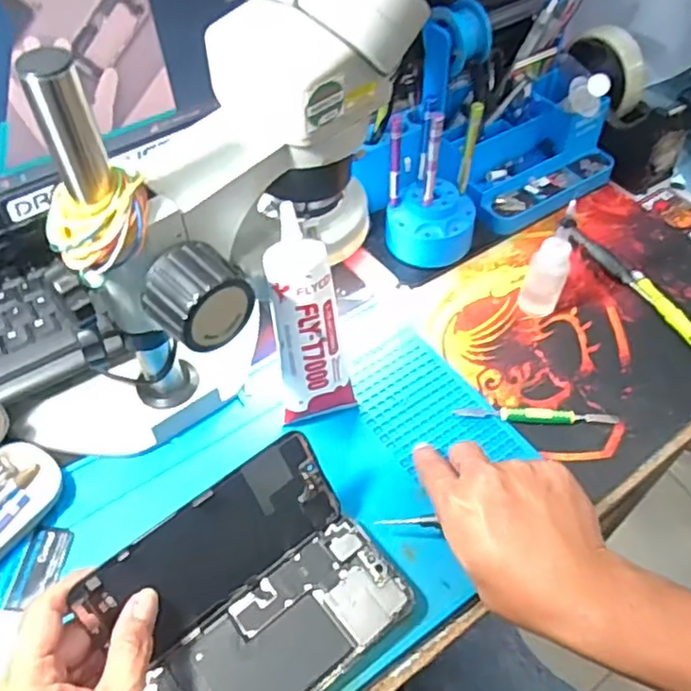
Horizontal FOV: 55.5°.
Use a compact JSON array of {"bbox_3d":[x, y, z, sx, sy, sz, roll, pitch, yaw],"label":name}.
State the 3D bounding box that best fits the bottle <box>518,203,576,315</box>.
[{"bbox_3d":[0.161,-0.065,0.518,0.029,0.095,0.026,17,54,13],"label":"bottle"}]

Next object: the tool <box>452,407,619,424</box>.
[{"bbox_3d":[0.142,0.051,0.486,0.118,0.006,0.010,1,52,1],"label":"tool"}]

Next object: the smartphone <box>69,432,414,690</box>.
[{"bbox_3d":[-0.052,0.143,0.375,0.155,0.065,0.111,-34,59,-23],"label":"smartphone"}]

